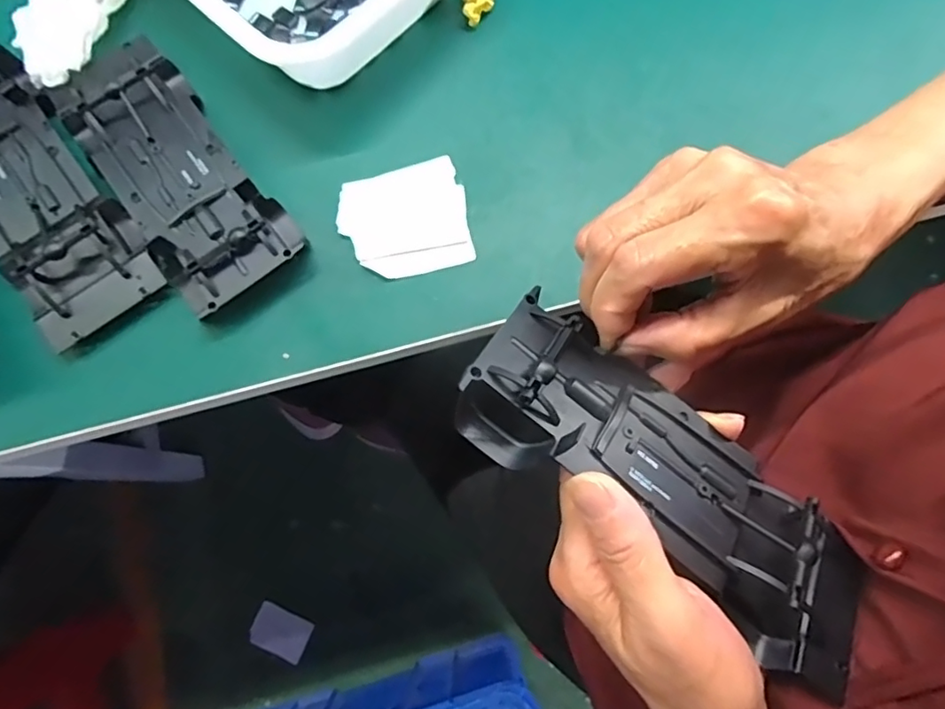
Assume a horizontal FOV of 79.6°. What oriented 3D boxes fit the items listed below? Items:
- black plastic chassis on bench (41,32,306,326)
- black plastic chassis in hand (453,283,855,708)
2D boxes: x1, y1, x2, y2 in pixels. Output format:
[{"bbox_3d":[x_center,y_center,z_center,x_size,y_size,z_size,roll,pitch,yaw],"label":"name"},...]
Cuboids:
[{"bbox_3d":[-0.182,-0.112,0.345,0.077,0.028,0.184,-36,80,-9],"label":"black plastic chassis on bench"},{"bbox_3d":[0.082,0.054,0.240,0.191,0.036,0.071,39,53,-1],"label":"black plastic chassis in hand"}]

